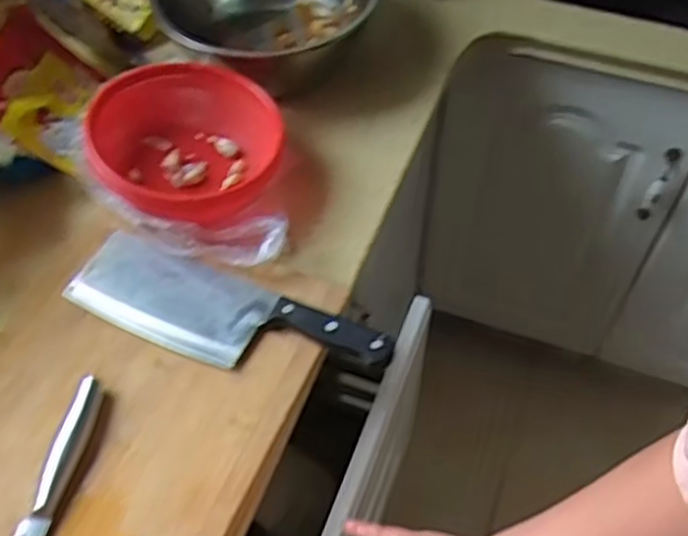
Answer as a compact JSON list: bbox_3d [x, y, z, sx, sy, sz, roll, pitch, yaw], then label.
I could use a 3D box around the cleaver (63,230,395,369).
[{"bbox_3d":[-0.099,0.041,0.603,0.271,0.025,0.077,19,56,14],"label":"cleaver"}]

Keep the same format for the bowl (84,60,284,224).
[{"bbox_3d":[-0.154,-0.110,0.669,0.143,0.078,0.156,0,54,0],"label":"bowl"}]

